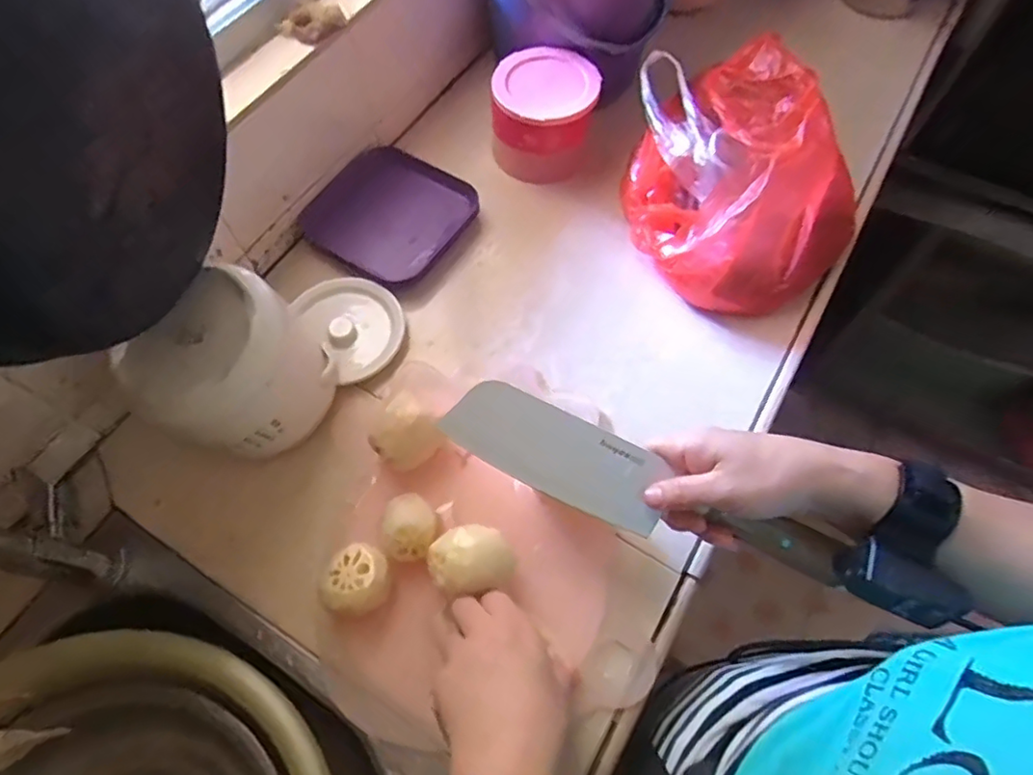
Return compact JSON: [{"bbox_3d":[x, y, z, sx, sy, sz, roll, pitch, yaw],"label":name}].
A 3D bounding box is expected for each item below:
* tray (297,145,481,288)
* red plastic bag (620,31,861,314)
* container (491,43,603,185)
[{"bbox_3d":[-0.131,-0.180,0.616,0.149,0.022,0.141,31,68,15],"label":"tray"},{"bbox_3d":[0.200,-0.193,0.566,0.185,0.140,0.219,-35,68,-16],"label":"red plastic bag"},{"bbox_3d":[0.027,-0.279,0.627,0.106,0.098,0.086,7,64,4],"label":"container"}]

